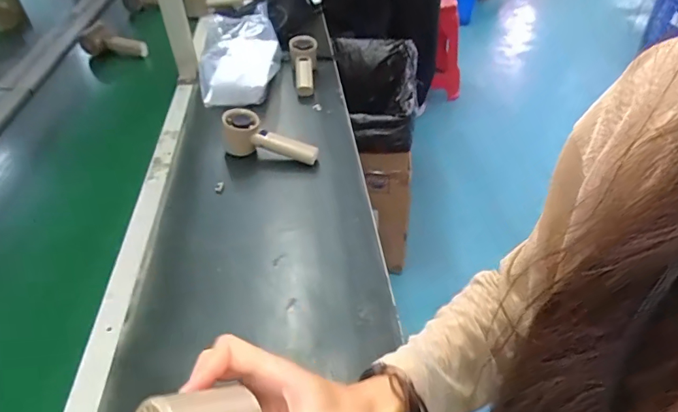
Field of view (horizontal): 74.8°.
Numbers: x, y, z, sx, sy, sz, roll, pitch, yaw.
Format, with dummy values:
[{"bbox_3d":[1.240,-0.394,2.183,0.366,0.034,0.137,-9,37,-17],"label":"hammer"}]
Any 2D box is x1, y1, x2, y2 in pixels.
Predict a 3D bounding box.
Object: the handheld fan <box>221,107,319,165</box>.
[{"bbox_3d":[-0.113,-0.104,0.726,0.155,0.058,0.046,18,40,-7],"label":"handheld fan"}]

